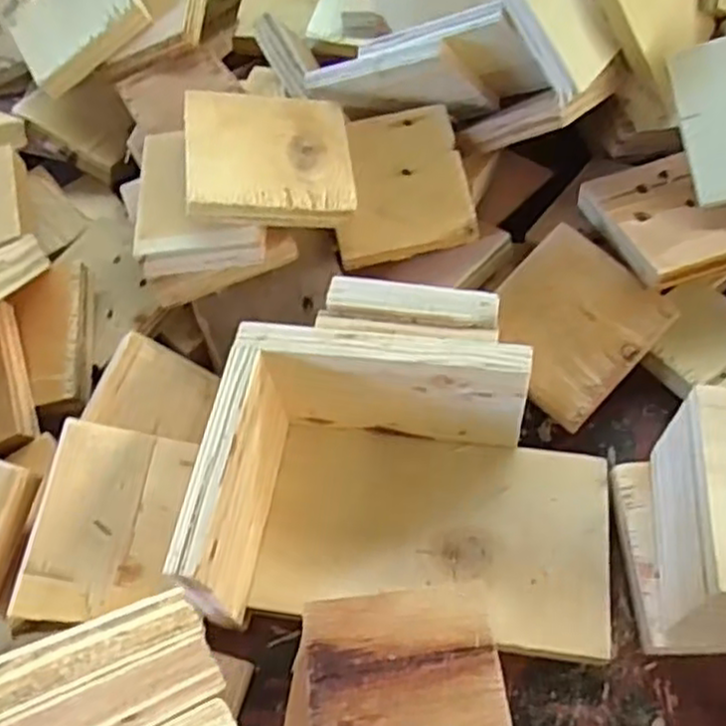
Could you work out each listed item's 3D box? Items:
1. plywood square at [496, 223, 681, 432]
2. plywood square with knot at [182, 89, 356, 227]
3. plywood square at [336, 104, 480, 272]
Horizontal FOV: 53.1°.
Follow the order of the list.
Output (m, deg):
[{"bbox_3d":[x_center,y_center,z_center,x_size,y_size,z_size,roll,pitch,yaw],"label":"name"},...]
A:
[{"bbox_3d":[0.117,-0.022,0.415,0.083,0.005,0.092,41,83,14],"label":"plywood square"},{"bbox_3d":[-0.052,-0.115,0.404,0.088,0.011,0.084,-1,61,-14],"label":"plywood square with knot"},{"bbox_3d":[0.021,-0.108,0.441,0.082,0.012,0.087,-12,83,-6],"label":"plywood square"}]

